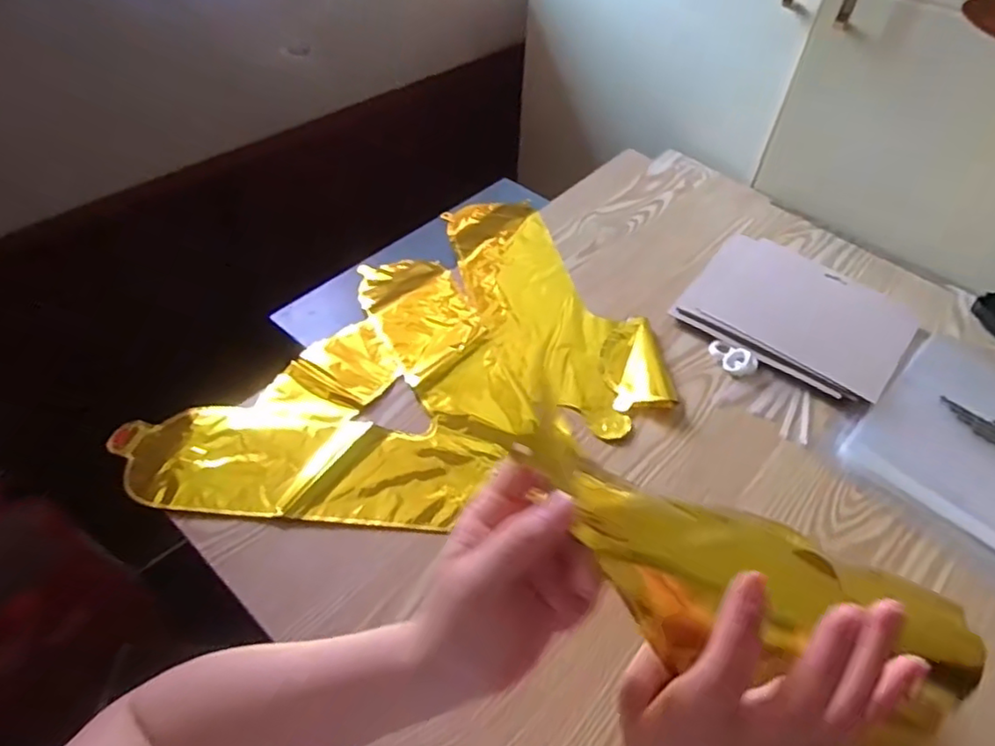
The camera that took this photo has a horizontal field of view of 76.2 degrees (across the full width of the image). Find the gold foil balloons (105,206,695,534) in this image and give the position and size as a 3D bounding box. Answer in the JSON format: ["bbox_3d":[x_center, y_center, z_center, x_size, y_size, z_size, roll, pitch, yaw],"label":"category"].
[{"bbox_3d":[-0.107,-0.014,0.645,0.490,0.033,0.364,-22,54,-21],"label":"gold foil balloons"}]

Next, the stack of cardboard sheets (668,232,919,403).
[{"bbox_3d":[0.329,-0.068,0.699,0.216,0.020,0.178,30,54,21],"label":"stack of cardboard sheets"}]

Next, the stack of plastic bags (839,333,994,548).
[{"bbox_3d":[0.468,0.066,0.592,0.206,0.021,0.214,37,57,25],"label":"stack of plastic bags"}]

